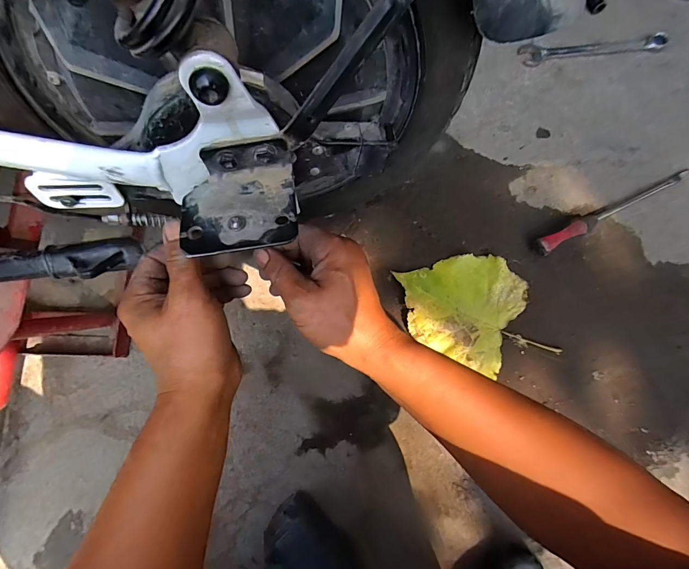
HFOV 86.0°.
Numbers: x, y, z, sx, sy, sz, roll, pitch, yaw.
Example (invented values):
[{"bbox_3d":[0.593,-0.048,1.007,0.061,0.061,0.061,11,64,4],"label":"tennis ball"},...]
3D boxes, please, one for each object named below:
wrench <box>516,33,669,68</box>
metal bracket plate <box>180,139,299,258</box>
[{"bbox_3d":[0.422,-0.405,0.631,0.238,0.007,0.036,-4,87,7],"label":"wrench"},{"bbox_3d":[-0.062,-0.053,0.216,0.065,0.016,0.073,-8,78,-2],"label":"metal bracket plate"}]

